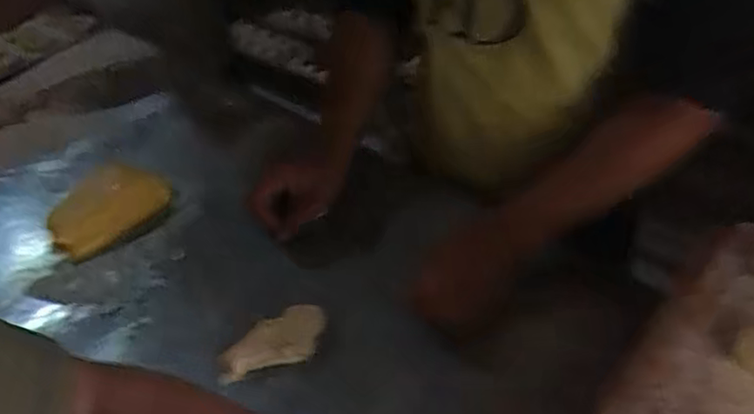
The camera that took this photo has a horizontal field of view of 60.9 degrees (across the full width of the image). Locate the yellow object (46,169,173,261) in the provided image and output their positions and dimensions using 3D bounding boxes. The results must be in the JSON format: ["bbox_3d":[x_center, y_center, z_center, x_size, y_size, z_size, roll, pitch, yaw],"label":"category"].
[{"bbox_3d":[-0.356,-0.001,0.848,0.150,0.012,0.151,-4,42,3],"label":"yellow object"}]

